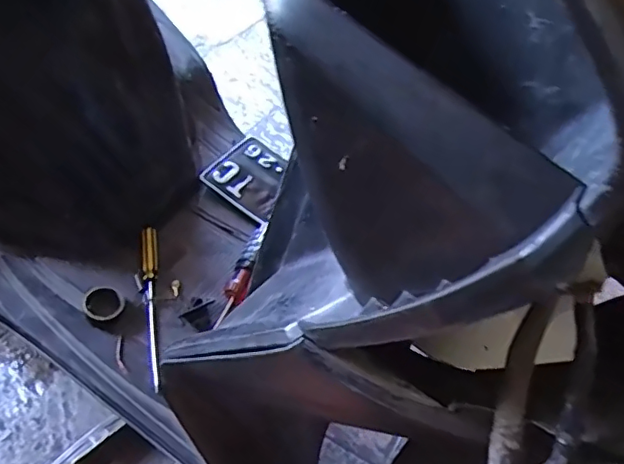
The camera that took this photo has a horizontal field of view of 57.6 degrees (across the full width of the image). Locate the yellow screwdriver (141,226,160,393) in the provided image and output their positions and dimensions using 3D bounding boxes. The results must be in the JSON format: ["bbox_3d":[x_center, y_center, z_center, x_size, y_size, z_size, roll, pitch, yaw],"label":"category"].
[{"bbox_3d":[-0.166,0.073,0.587,0.017,0.013,0.179,-6,62,-8],"label":"yellow screwdriver"}]

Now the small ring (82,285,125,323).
[{"bbox_3d":[-0.207,0.071,0.560,0.036,0.010,0.035,2,82,-12],"label":"small ring"}]

